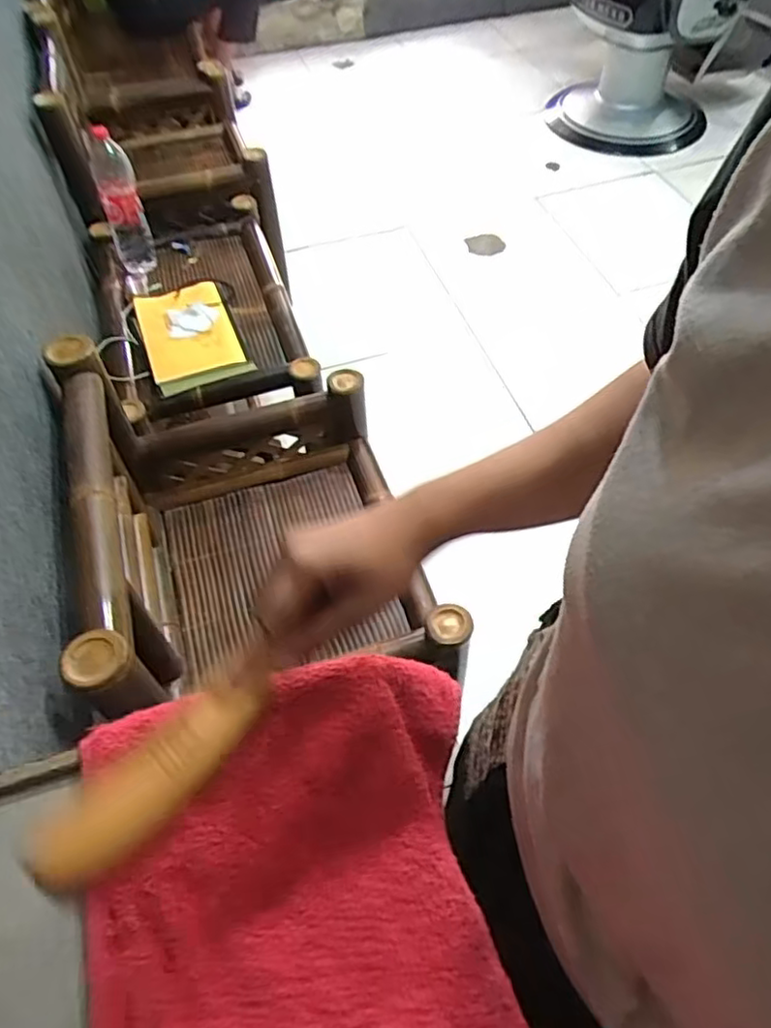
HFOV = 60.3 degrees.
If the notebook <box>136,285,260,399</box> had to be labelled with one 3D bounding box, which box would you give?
[{"bbox_3d":[-0.422,-0.384,1.434,0.197,0.026,0.264,-21,71,-16],"label":"notebook"}]

